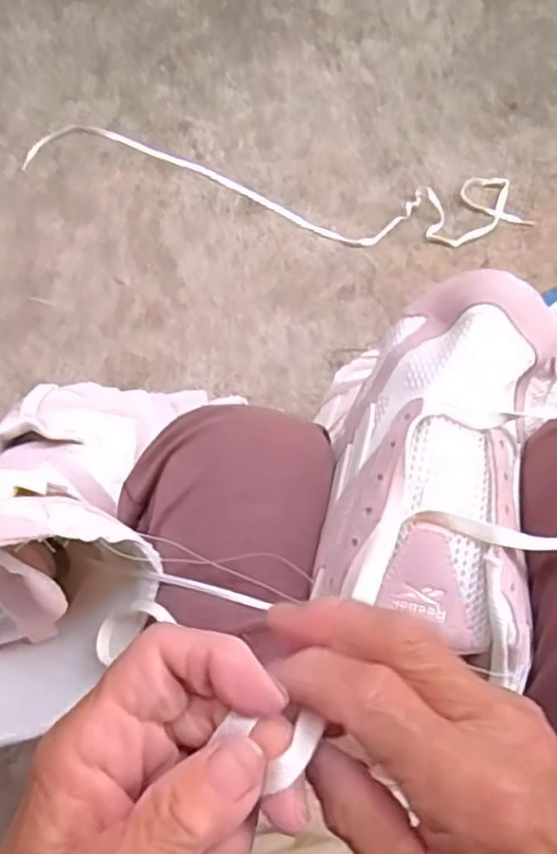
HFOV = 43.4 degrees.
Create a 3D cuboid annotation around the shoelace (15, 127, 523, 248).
[{"bbox_3d":[-0.027,-0.320,0.940,0.657,0.008,0.127,10,71,8],"label":"shoelace"}]

